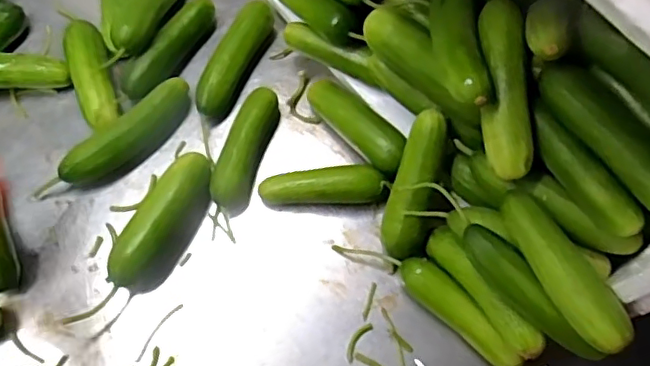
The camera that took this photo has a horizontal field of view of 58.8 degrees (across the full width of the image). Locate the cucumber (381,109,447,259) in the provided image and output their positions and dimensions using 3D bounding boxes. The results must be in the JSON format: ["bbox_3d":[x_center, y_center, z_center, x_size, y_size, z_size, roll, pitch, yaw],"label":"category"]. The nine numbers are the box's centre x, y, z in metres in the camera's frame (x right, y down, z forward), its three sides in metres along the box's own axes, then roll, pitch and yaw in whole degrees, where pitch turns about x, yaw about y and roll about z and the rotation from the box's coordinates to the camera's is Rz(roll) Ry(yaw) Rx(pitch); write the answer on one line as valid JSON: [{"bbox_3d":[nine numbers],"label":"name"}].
[{"bbox_3d":[0.070,0.002,0.448,0.034,0.032,0.115,14,101,6],"label":"cucumber"}]

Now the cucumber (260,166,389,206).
[{"bbox_3d":[-0.002,0.003,0.488,0.102,0.028,0.029,-2,67,-1],"label":"cucumber"}]

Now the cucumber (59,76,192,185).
[{"bbox_3d":[-0.171,-0.042,0.510,0.128,0.031,0.031,-41,73,-16],"label":"cucumber"}]

